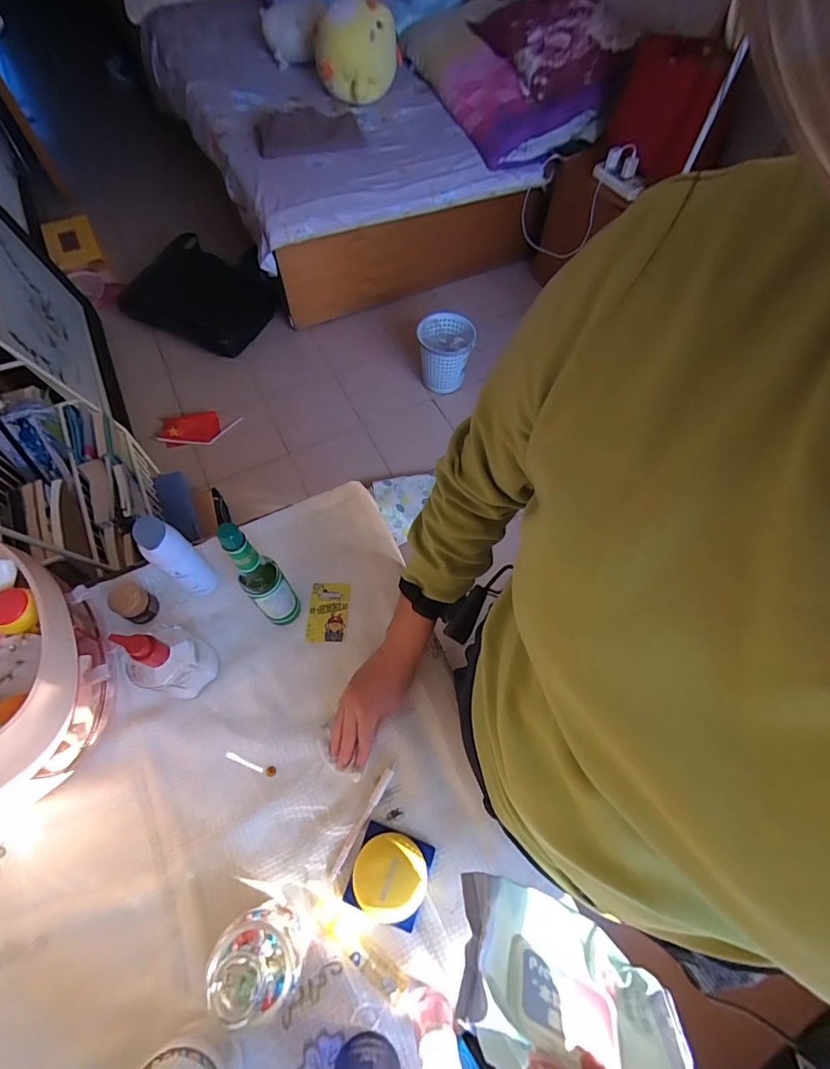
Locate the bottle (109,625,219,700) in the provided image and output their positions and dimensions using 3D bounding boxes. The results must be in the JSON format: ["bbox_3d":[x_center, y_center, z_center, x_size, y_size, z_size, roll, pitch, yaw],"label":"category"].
[{"bbox_3d":[-0.290,0.145,0.549,0.070,0.146,0.075,0,63,-1],"label":"bottle"}]

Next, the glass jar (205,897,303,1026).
[{"bbox_3d":[-0.146,0.401,0.448,0.073,0.106,0.062,30,66,13],"label":"glass jar"}]

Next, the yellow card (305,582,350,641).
[{"bbox_3d":[-0.121,0.108,0.657,0.053,0.004,0.085,2,63,0],"label":"yellow card"}]

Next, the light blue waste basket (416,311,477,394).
[{"bbox_3d":[0.114,-0.687,1.780,0.211,0.214,0.189,2,63,0],"label":"light blue waste basket"}]

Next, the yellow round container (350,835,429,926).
[{"bbox_3d":[-0.027,0.371,0.512,0.077,0.025,0.075,0,63,-1],"label":"yellow round container"}]

